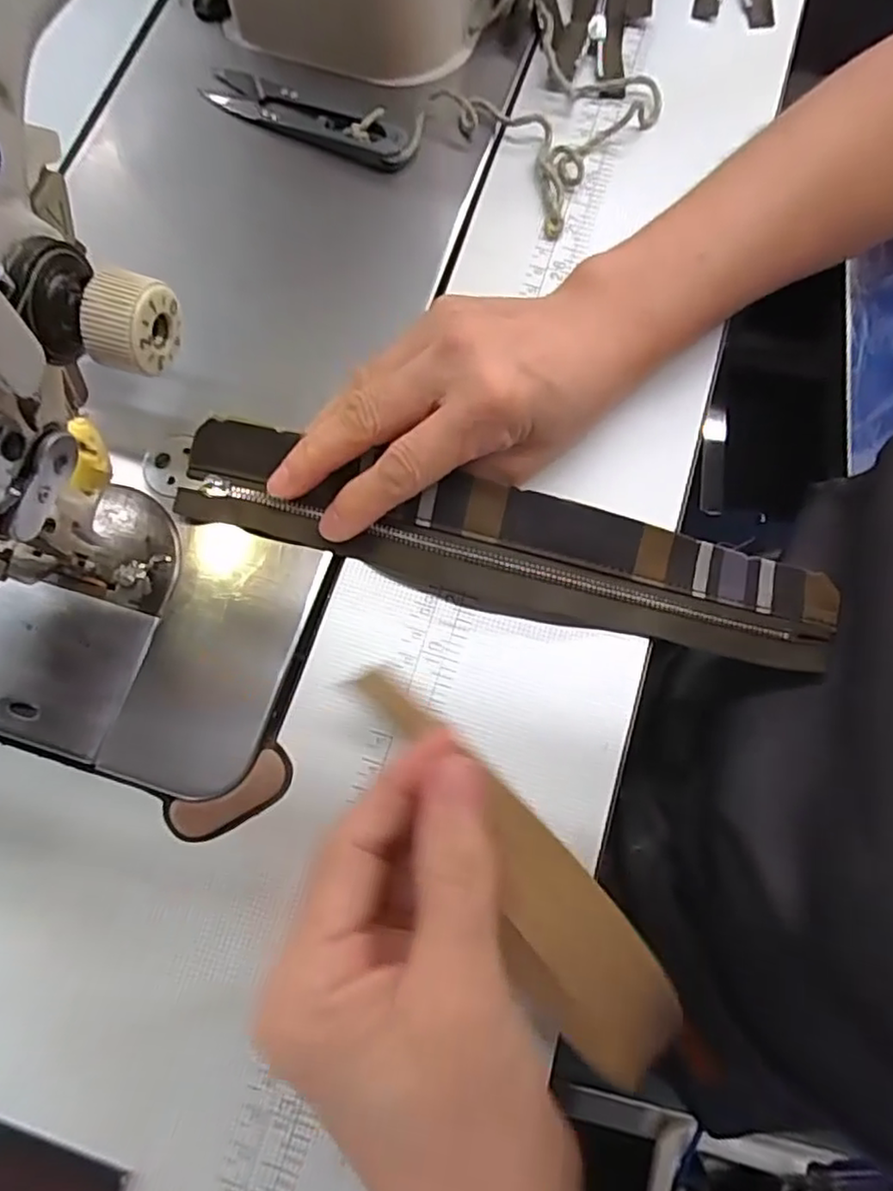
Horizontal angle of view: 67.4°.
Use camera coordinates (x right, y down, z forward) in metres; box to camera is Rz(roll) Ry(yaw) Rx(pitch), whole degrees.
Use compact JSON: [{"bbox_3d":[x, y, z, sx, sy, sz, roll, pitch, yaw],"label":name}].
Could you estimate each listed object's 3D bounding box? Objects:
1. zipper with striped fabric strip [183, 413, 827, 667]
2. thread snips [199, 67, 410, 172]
[{"bbox_3d":[0.022,-0.019,0.249,0.251,0.024,0.044,13,75,1],"label":"zipper with striped fabric strip"},{"bbox_3d":[-0.064,-0.219,0.305,0.102,0.010,0.024,27,76,6],"label":"thread snips"}]

